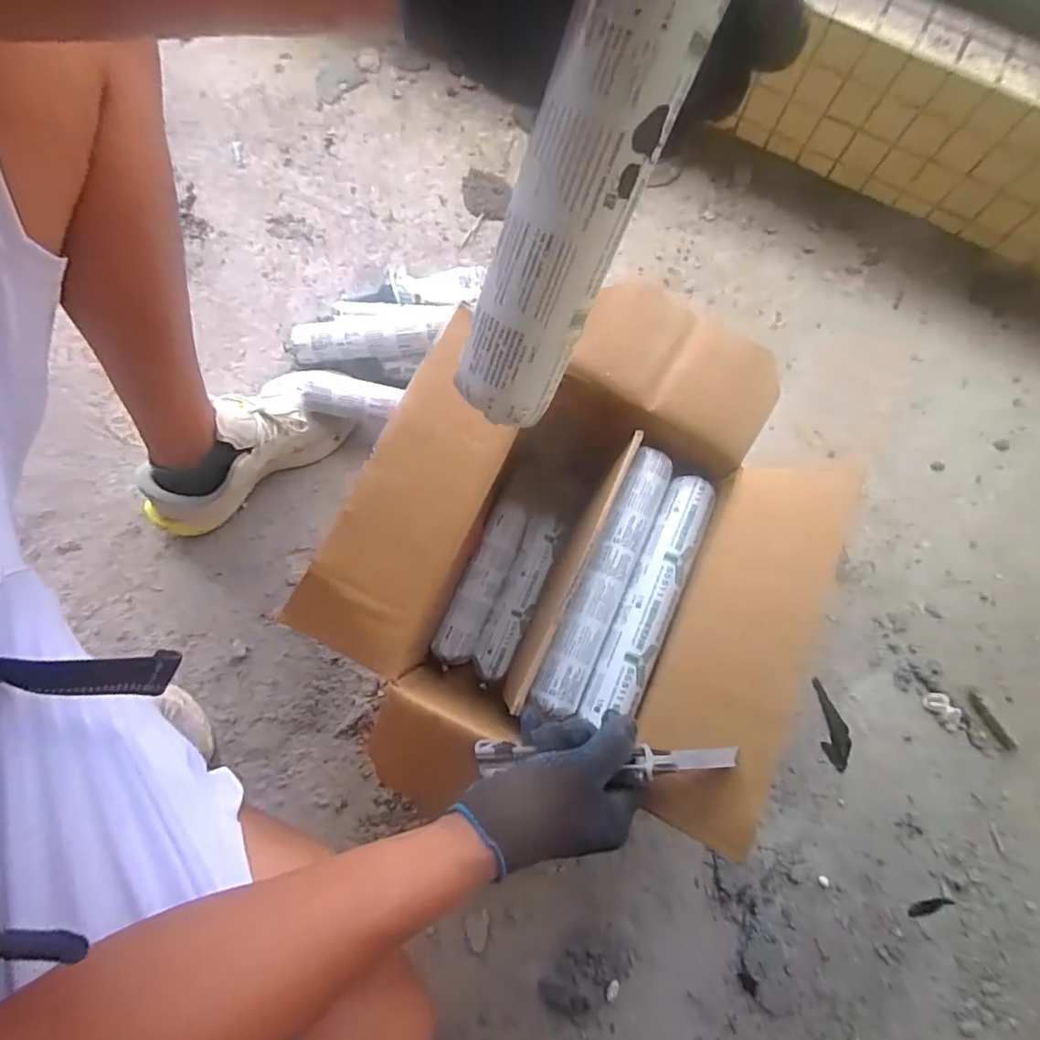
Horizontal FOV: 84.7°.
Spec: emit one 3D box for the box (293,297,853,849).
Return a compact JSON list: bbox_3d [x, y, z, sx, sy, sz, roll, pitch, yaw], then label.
[{"bbox_3d":[0.067,0.010,0.574,0.361,0.270,0.388,25,79,5],"label":"box"}]

